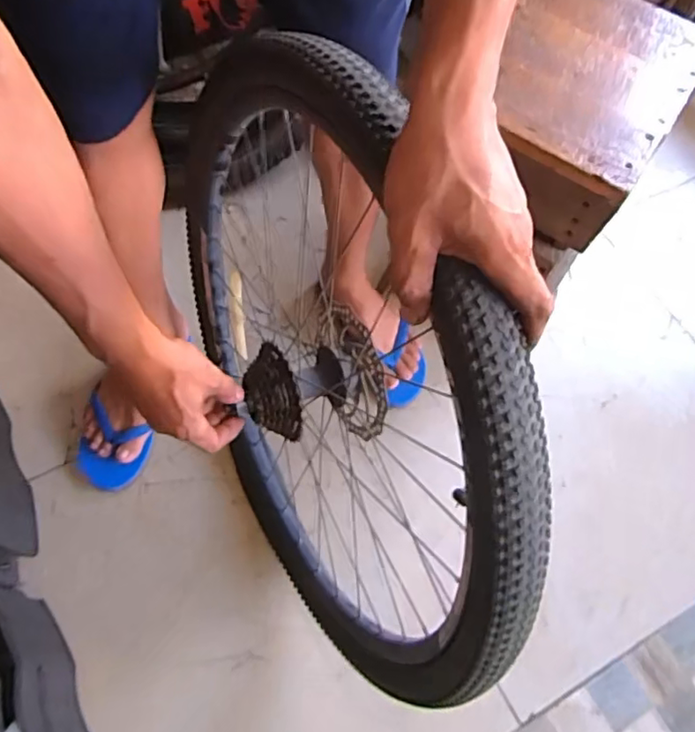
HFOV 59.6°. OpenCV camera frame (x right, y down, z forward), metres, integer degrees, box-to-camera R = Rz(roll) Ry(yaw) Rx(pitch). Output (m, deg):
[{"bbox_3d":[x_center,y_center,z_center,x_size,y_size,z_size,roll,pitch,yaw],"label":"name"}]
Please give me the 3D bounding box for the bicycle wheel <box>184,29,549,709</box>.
[{"bbox_3d":[-0.042,0.022,0.630,0.097,0.622,0.600,-16,73,-25],"label":"bicycle wheel"}]

